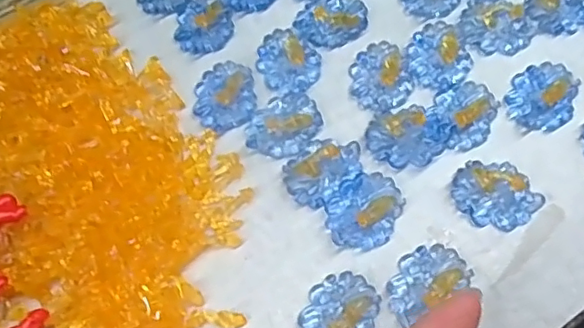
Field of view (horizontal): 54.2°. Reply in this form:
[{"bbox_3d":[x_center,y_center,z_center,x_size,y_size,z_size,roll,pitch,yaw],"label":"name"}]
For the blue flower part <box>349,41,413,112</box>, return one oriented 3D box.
[{"bbox_3d":[0.044,-0.045,0.277,0.029,0.013,0.035,5,66,7],"label":"blue flower part"}]

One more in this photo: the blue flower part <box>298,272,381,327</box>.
[{"bbox_3d":[0.020,0.063,0.236,0.030,0.009,0.036,11,67,9],"label":"blue flower part"}]

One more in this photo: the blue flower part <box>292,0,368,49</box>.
[{"bbox_3d":[0.021,-0.075,0.294,0.037,0.006,0.029,-27,66,-8],"label":"blue flower part"}]

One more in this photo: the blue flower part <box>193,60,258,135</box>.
[{"bbox_3d":[-0.033,-0.035,0.278,0.030,0.011,0.036,-8,65,1],"label":"blue flower part"}]

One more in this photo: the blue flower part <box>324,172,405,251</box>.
[{"bbox_3d":[0.032,0.020,0.250,0.030,0.013,0.036,33,72,18],"label":"blue flower part"}]

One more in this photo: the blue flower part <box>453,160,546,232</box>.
[{"bbox_3d":[0.091,0.012,0.253,0.032,0.011,0.033,-2,65,4],"label":"blue flower part"}]

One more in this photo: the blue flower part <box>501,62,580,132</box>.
[{"bbox_3d":[0.120,-0.032,0.273,0.030,0.005,0.037,26,70,15],"label":"blue flower part"}]

